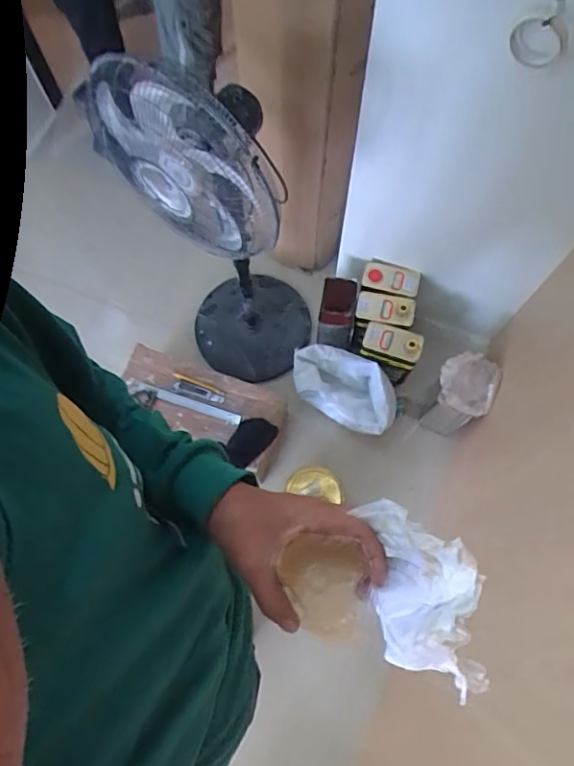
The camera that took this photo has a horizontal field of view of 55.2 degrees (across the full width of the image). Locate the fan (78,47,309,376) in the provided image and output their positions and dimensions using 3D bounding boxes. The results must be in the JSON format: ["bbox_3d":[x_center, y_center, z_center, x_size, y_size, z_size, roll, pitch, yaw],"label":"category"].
[{"bbox_3d":[-0.167,-0.362,1.422,0.422,1.129,0.330,13,71,5],"label":"fan"}]

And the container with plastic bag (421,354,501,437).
[{"bbox_3d":[0.500,0.035,1.608,0.161,0.278,0.193,19,72,7],"label":"container with plastic bag"}]

